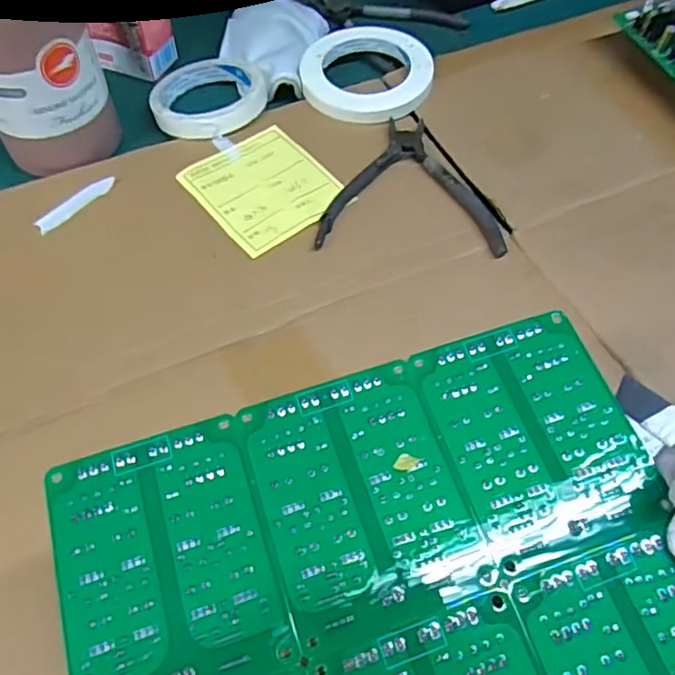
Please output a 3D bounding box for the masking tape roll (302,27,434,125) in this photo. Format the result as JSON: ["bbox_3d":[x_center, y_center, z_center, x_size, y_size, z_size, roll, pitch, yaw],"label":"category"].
[{"bbox_3d":[0.025,-0.228,0.524,0.110,0.021,0.106,0,58,0],"label":"masking tape roll"}]

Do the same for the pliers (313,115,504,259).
[{"bbox_3d":[0.056,-0.119,0.461,0.132,0.009,0.131,3,58,2],"label":"pliers"}]

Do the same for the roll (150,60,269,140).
[{"bbox_3d":[-0.112,-0.207,0.511,0.092,0.017,0.099,0,58,0],"label":"roll"}]

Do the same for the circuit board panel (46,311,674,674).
[{"bbox_3d":[0.022,0.093,0.197,0.203,0.004,0.173,-17,65,-9],"label":"circuit board panel"}]

